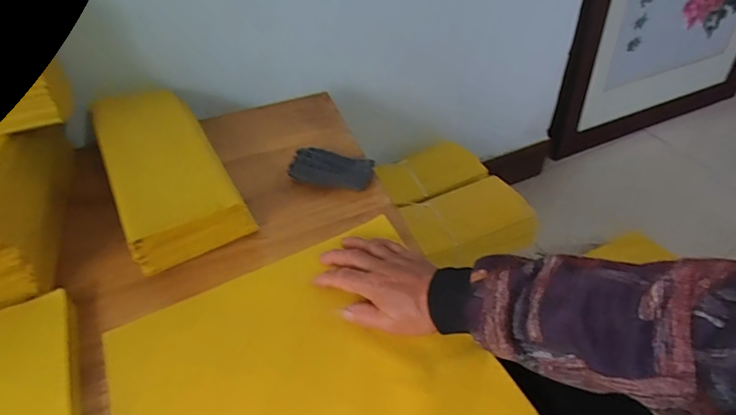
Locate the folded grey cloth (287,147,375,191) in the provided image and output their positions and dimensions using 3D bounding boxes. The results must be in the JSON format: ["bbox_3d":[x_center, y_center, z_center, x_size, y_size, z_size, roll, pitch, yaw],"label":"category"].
[{"bbox_3d":[-0.049,-0.050,0.606,0.114,0.037,0.048,8,45,9],"label":"folded grey cloth"}]

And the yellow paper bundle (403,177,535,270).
[{"bbox_3d":[0.185,0.024,0.838,0.222,0.065,0.141,-15,45,-11],"label":"yellow paper bundle"}]

